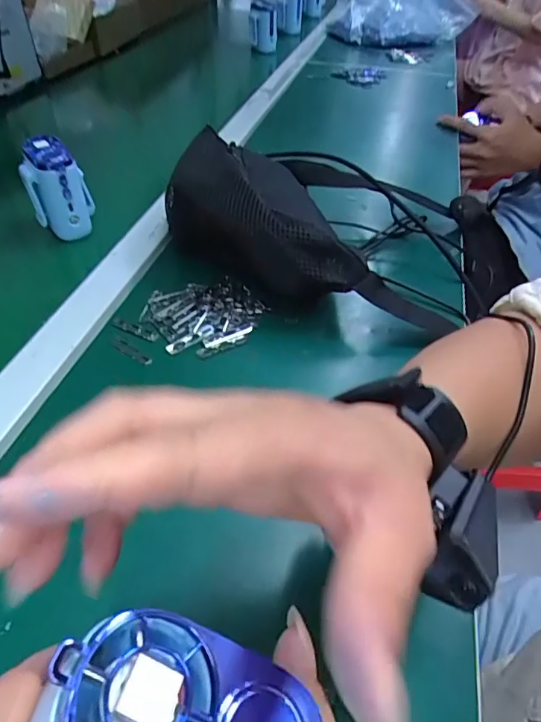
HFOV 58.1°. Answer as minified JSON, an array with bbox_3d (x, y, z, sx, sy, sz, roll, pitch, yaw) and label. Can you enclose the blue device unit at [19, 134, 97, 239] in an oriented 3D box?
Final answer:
[{"bbox_3d":[-0.216,-0.174,0.495,0.056,0.083,0.058,-15,48,-20],"label":"blue device unit"}]

